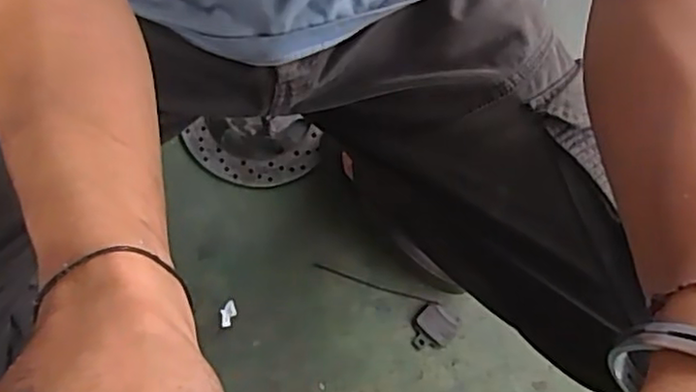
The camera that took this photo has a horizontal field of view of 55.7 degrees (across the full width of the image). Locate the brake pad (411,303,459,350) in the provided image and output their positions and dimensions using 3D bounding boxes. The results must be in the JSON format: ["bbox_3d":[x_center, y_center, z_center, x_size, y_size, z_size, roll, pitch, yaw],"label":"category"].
[{"bbox_3d":[0.099,0.159,0.784,0.048,0.011,0.055,35,76,8],"label":"brake pad"}]

